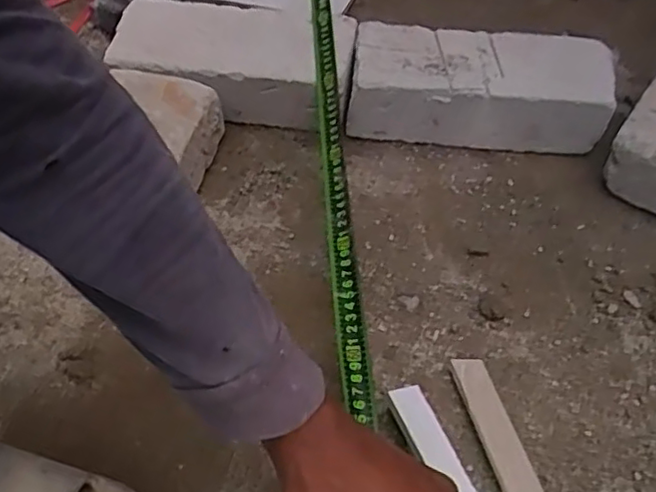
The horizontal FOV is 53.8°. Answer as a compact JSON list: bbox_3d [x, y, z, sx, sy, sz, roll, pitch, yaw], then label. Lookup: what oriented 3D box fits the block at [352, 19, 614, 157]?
[{"bbox_3d":[0.158,-0.173,0.701,0.267,0.086,0.117,-1,50,-1],"label":"block"}]

